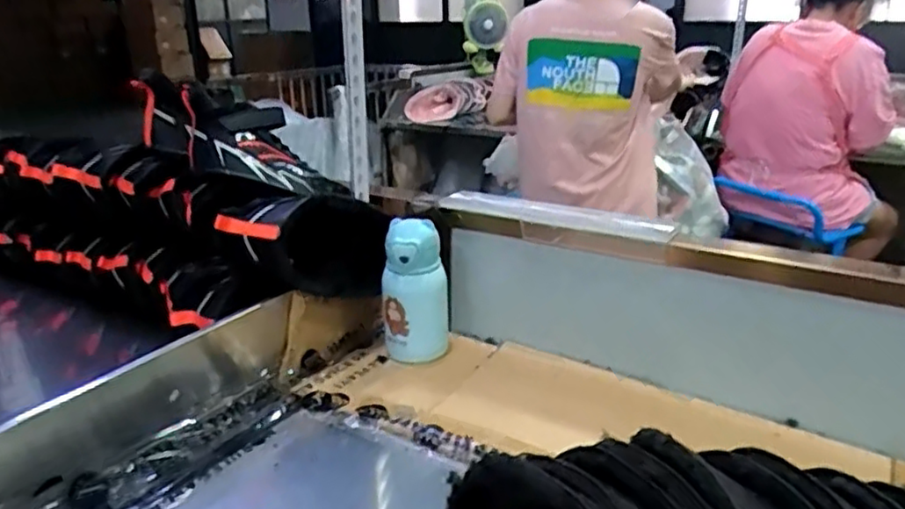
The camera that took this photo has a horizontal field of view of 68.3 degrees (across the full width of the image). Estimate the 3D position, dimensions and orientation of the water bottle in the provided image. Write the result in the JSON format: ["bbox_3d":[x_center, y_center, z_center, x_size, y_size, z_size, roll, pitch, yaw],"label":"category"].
[{"bbox_3d":[-0.046,0.040,0.821,0.078,0.167,0.078,-1,22,3],"label":"water bottle"}]

